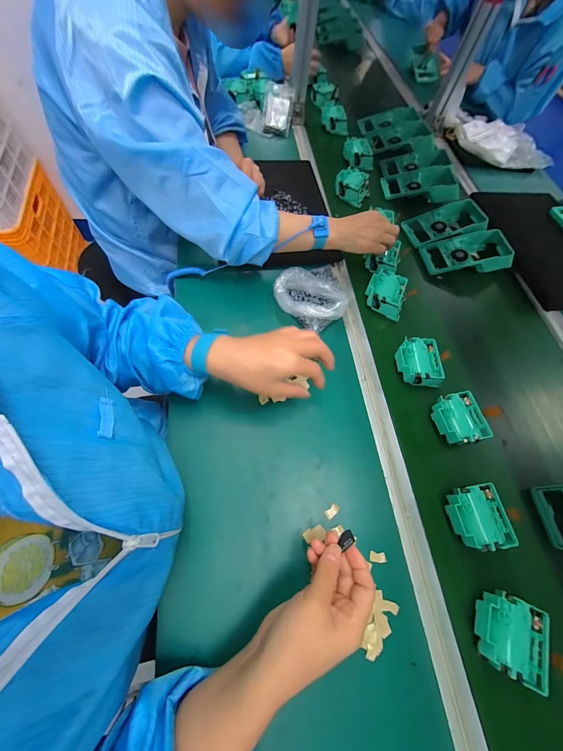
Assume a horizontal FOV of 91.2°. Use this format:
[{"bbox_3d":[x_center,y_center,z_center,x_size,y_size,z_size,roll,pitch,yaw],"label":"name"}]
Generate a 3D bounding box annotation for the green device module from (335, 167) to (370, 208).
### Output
[{"bbox_3d":[0.171,-0.459,0.674,0.082,0.038,0.089,30,70,7],"label":"green device module"}]

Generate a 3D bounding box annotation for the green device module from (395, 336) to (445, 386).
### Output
[{"bbox_3d":[0.229,-0.021,0.469,0.070,0.043,0.079,-1,69,-5],"label":"green device module"}]

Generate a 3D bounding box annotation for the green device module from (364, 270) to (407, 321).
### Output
[{"bbox_3d":[0.202,-0.156,0.530,0.078,0.041,0.081,25,69,5],"label":"green device module"}]

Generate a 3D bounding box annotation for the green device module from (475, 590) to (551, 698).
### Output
[{"bbox_3d":[0.255,0.290,0.313,0.065,0.042,0.073,24,69,5],"label":"green device module"}]

